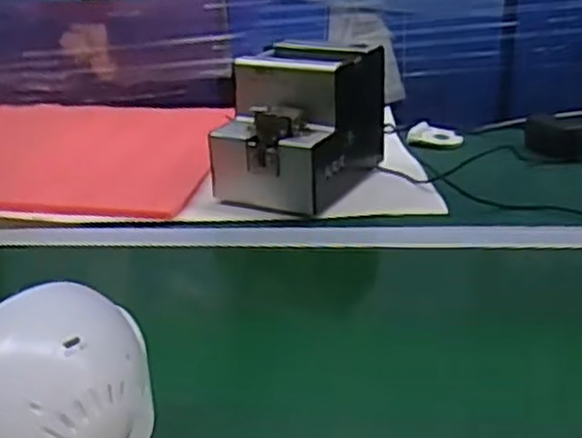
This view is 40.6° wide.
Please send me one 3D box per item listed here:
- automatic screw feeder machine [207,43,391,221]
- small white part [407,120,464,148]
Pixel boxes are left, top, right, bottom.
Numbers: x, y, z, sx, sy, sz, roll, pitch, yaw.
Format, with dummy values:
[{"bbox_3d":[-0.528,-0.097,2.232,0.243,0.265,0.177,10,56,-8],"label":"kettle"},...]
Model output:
[{"bbox_3d":[0.012,-0.110,0.875,0.125,0.138,0.185,10,26,27],"label":"automatic screw feeder machine"},{"bbox_3d":[0.193,-0.112,1.051,0.072,0.025,0.034,2,23,9],"label":"small white part"}]

